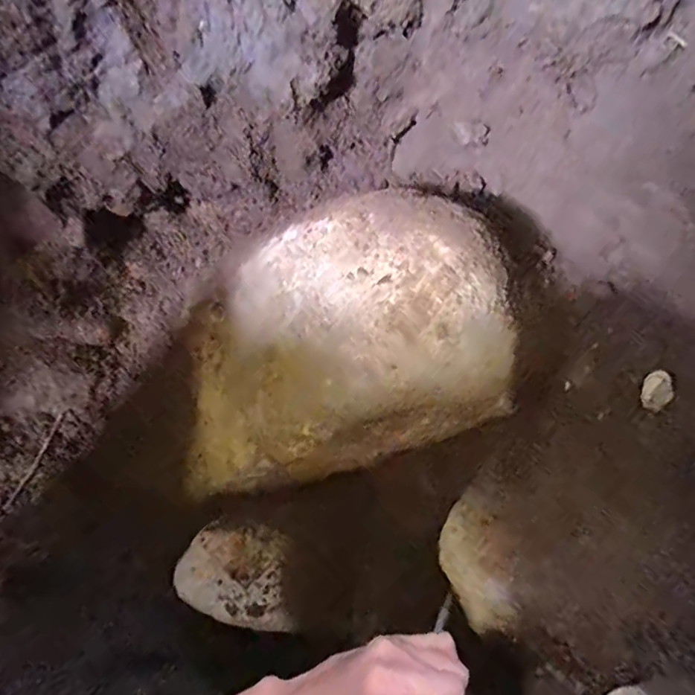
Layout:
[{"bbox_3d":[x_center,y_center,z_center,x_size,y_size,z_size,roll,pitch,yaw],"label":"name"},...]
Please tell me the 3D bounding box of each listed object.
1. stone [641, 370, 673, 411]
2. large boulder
[{"bbox_3d":[0.247,0.033,0.418,0.024,0.032,0.015,7,16,4],"label":"stone"},{"bbox_3d":[-0.008,-0.013,0.447,0.274,0.187,0.198,-3,59,-7],"label":"large boulder"}]

